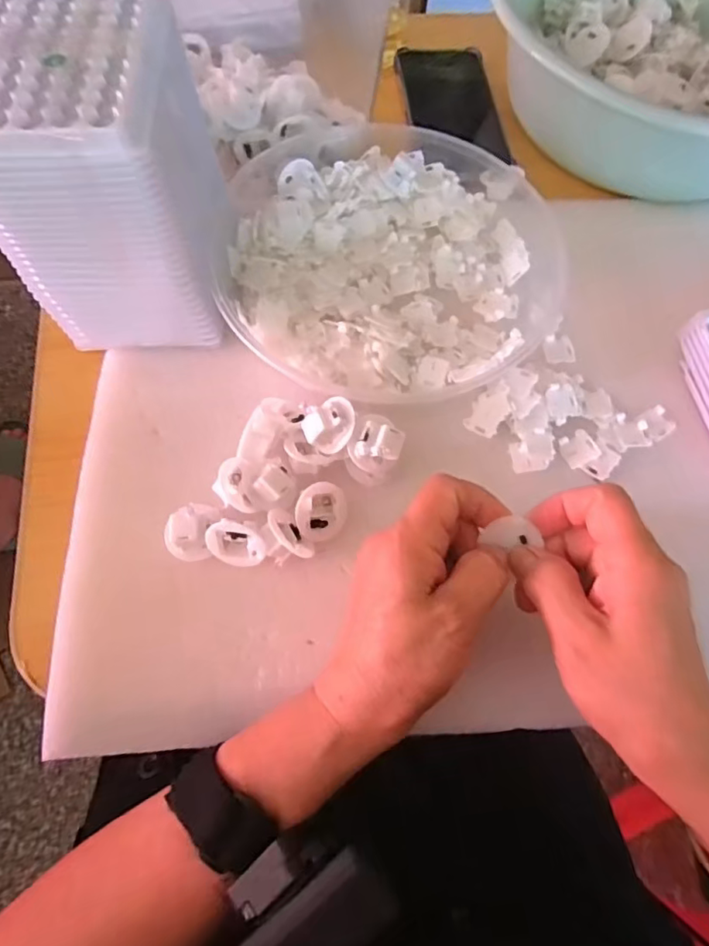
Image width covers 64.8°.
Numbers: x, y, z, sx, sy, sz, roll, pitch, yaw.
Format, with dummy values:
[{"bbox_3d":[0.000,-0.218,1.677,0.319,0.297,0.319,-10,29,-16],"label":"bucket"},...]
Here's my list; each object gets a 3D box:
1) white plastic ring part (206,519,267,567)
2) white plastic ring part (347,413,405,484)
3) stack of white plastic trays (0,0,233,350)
[{"bbox_3d":[-0.064,0.038,0.301,0.030,0.029,0.005,-9,28,13],"label":"white plastic ring part"},{"bbox_3d":[0.012,-0.014,0.319,0.027,0.027,0.030,21,68,6],"label":"white plastic ring part"},{"bbox_3d":[-0.136,-0.171,0.326,0.107,0.138,0.125,0,67,-2],"label":"stack of white plastic trays"}]

